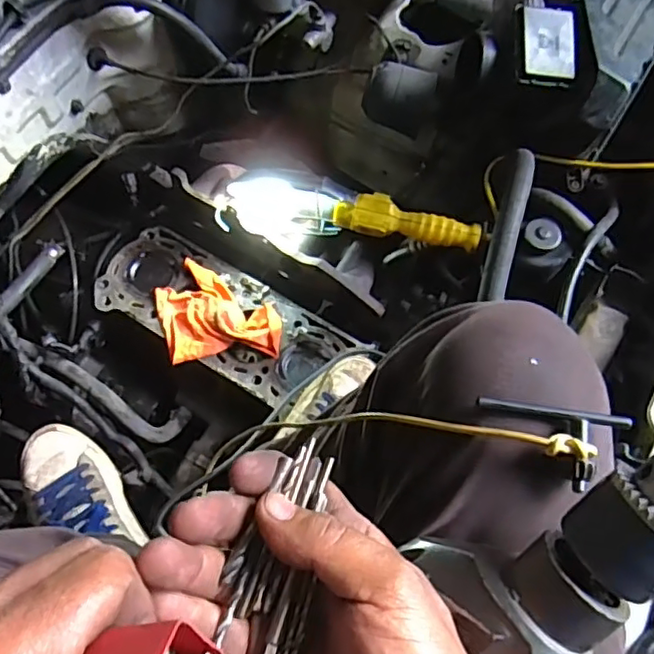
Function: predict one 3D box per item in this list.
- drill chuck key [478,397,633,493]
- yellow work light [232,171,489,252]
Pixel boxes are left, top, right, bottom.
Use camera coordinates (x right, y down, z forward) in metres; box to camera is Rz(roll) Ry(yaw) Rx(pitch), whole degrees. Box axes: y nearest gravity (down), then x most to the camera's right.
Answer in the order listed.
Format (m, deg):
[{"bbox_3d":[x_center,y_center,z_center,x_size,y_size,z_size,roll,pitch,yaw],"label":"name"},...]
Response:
[{"bbox_3d":[0.112,0.059,0.302,0.074,0.013,0.040,8,72,3],"label":"drill chuck key"},{"bbox_3d":[0.028,-0.136,0.762,0.318,0.071,0.063,9,72,3],"label":"yellow work light"}]

